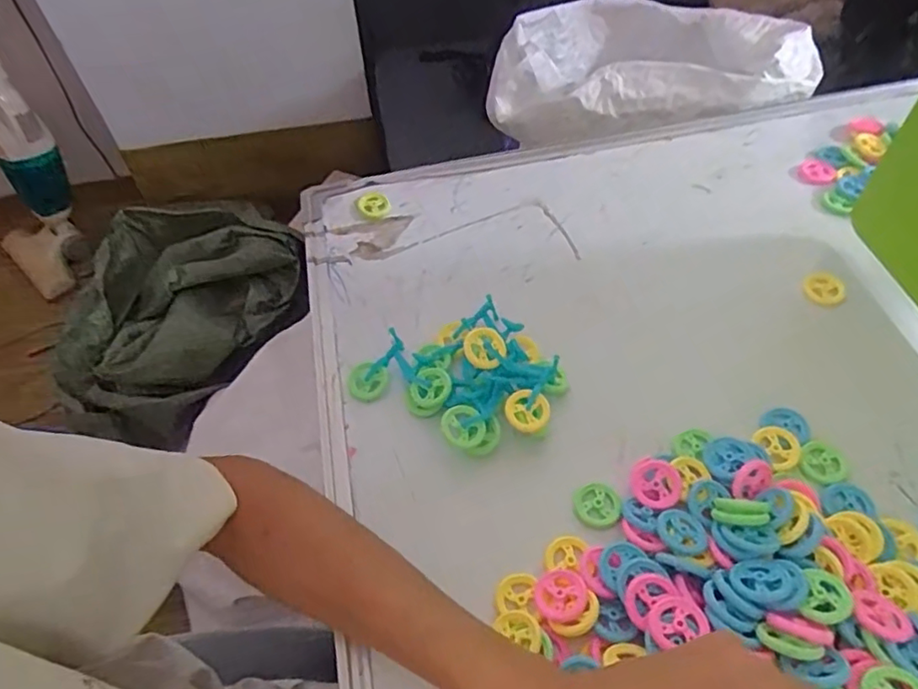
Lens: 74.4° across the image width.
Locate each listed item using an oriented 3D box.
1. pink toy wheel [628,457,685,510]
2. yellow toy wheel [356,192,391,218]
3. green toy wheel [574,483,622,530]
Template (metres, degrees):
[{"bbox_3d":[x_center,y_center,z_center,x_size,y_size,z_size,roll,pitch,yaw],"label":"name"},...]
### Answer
[{"bbox_3d":[0.122,0.087,0.377,0.031,0.005,0.030,-3,74,9],"label":"pink toy wheel"},{"bbox_3d":[-0.081,-0.134,0.573,0.030,0.011,0.030,-3,52,3],"label":"yellow toy wheel"},{"bbox_3d":[0.088,0.102,0.383,0.029,0.004,0.028,-7,63,14],"label":"green toy wheel"}]

